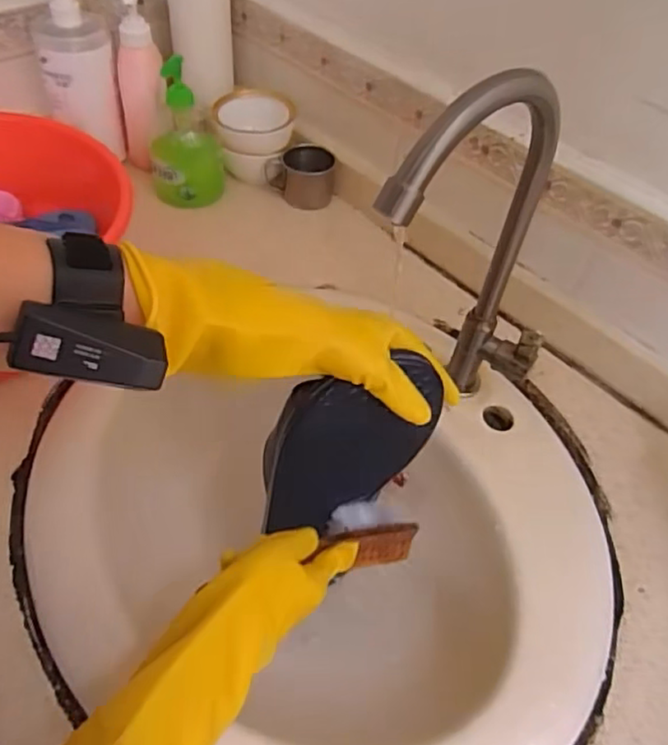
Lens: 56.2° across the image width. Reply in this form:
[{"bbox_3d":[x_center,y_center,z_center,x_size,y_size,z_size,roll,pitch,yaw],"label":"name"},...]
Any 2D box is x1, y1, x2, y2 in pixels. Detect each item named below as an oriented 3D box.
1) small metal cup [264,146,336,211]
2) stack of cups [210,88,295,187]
[{"bbox_3d":[-0.040,-0.243,0.775,0.083,0.057,0.051,4,50,-3],"label":"small metal cup"},{"bbox_3d":[-0.102,-0.294,0.785,0.101,0.081,0.095,7,50,-1],"label":"stack of cups"}]

